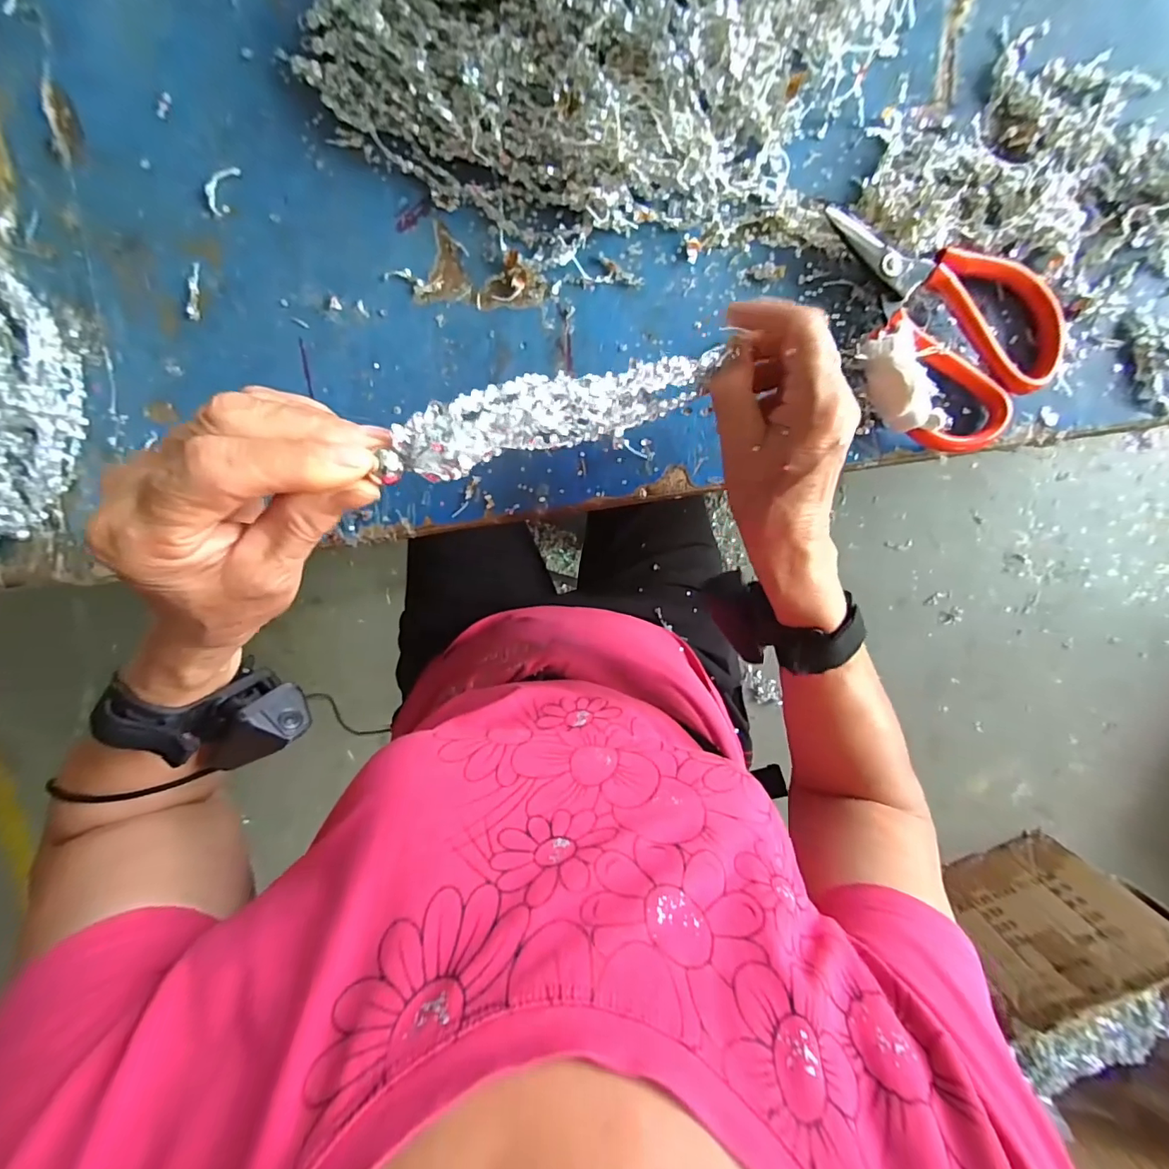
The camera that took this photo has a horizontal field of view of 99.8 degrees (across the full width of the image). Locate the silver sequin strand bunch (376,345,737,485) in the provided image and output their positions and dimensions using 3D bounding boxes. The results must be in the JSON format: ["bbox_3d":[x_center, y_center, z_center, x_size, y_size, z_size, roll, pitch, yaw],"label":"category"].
[{"bbox_3d":[-0.003,-0.078,0.215,0.172,0.033,0.027,-26,100,-33],"label":"silver sequin strand bunch"}]

